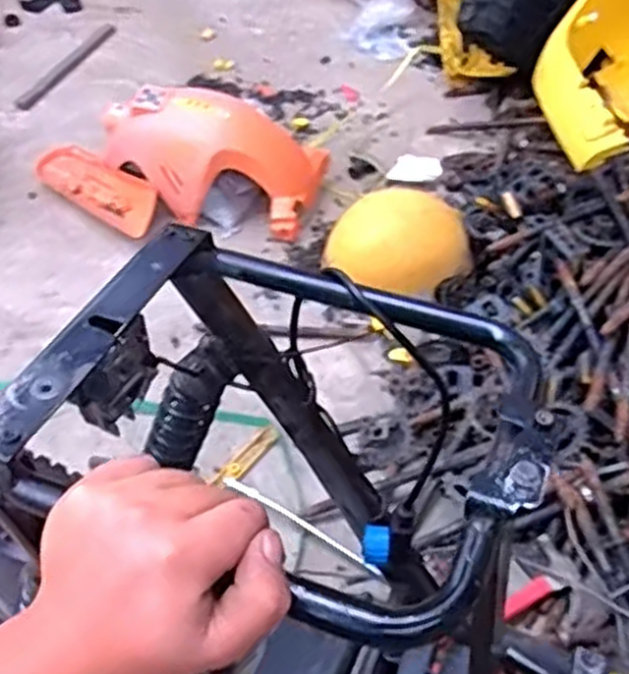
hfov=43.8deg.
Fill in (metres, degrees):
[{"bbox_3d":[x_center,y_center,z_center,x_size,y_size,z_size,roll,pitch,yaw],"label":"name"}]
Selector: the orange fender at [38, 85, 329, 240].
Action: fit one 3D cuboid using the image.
[{"bbox_3d":[-0.302,-0.346,1.552,0.607,0.258,0.189,1,46,16],"label":"orange fender"}]

